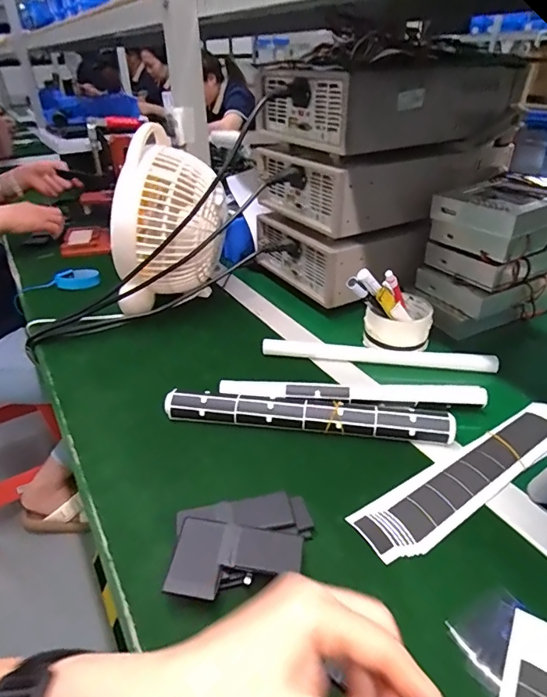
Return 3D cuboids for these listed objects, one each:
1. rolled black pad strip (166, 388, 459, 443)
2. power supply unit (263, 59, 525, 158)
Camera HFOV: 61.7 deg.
[{"bbox_3d":[0.033,0.070,0.478,0.293,0.028,0.026,4,34,8],"label":"rolled black pad strip"},{"bbox_3d":[0.171,-0.359,0.669,0.324,0.097,0.201,-19,37,-25],"label":"power supply unit"}]

